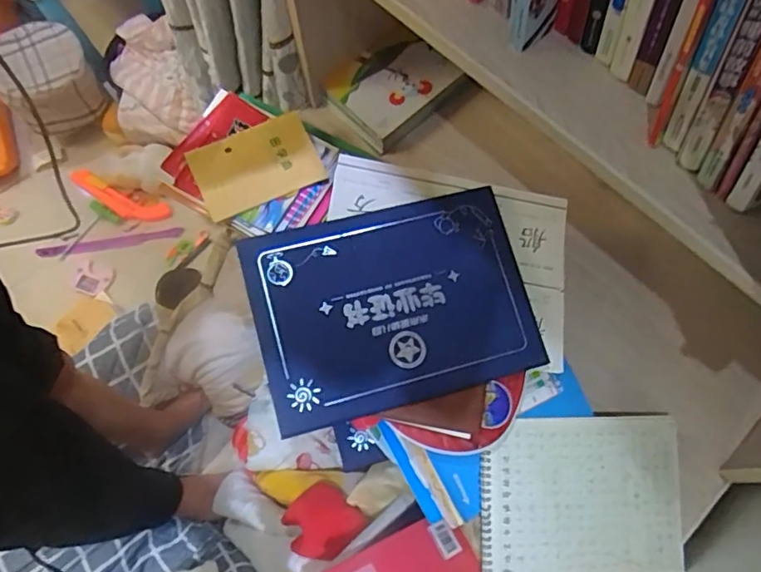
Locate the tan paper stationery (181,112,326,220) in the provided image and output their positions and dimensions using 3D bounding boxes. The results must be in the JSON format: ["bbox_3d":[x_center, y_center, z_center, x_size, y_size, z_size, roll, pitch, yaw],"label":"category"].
[{"bbox_3d":[-0.182,-0.174,0.809,0.174,0.011,0.120,-24,74,-5],"label":"tan paper stationery"}]

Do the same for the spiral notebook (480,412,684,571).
[{"bbox_3d":[0.243,0.250,0.654,0.254,0.013,0.186,4,81,-11],"label":"spiral notebook"}]

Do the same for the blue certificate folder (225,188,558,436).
[{"bbox_3d":[0.015,0.019,0.653,0.319,0.012,0.232,-14,78,-9],"label":"blue certificate folder"}]

